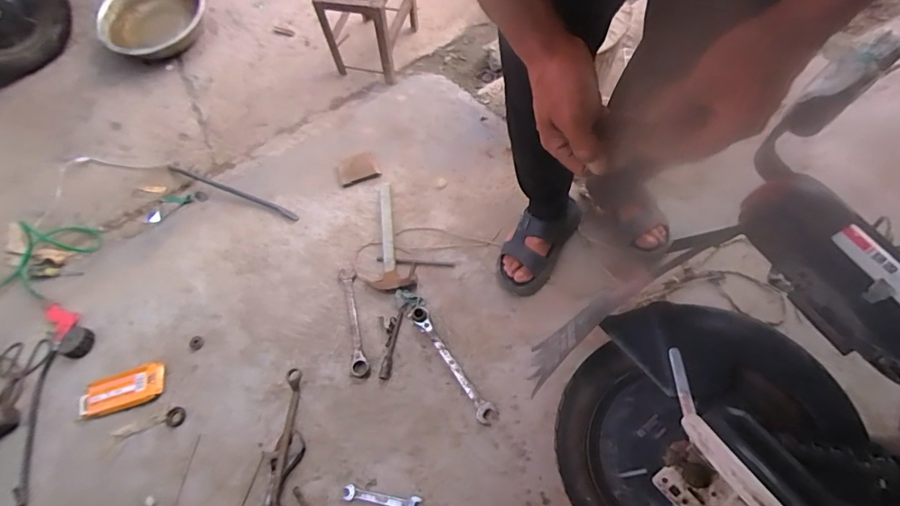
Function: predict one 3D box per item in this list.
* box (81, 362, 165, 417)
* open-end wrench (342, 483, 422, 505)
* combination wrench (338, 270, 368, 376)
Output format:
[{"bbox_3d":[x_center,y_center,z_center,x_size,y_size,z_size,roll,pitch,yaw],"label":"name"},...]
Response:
[{"bbox_3d":[-0.730,0.307,0.981,0.182,0.023,0.077,-16,67,-4],"label":"box"},{"bbox_3d":[-0.125,0.454,0.813,0.147,0.014,0.031,9,67,7],"label":"open-end wrench"},{"bbox_3d":[-0.223,0.152,1.008,0.037,0.017,0.267,-16,54,-4],"label":"combination wrench"}]

